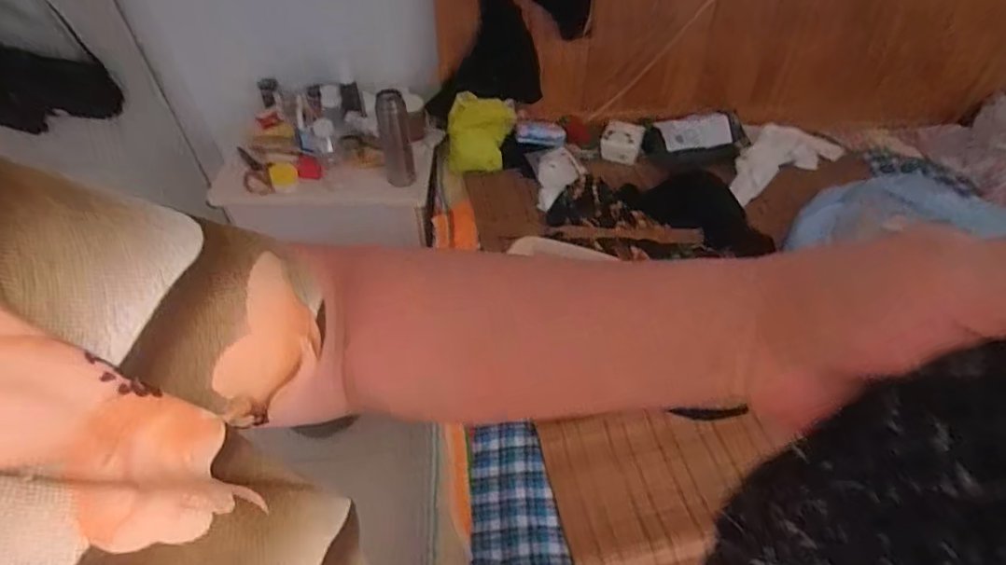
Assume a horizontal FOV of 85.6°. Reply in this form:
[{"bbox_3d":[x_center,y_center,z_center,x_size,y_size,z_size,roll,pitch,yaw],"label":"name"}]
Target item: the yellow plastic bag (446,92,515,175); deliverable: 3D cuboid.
[{"bbox_3d":[-0.064,-0.445,1.566,0.185,0.126,0.224,4,50,4],"label":"yellow plastic bag"}]

